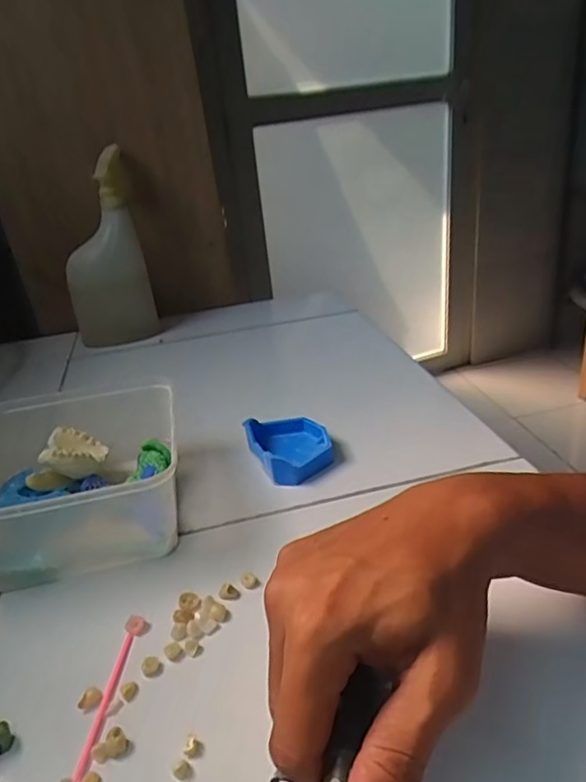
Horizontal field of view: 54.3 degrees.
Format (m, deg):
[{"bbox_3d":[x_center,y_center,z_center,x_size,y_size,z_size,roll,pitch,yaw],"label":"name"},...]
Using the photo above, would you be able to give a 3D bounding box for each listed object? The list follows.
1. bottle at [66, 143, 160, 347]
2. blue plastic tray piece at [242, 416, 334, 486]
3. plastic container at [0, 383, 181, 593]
[{"bbox_3d":[-0.232,-0.166,0.715,0.105,0.217,0.050,-22,31,-26],"label":"bottle"},{"bbox_3d":[-0.001,0.048,0.498,0.064,0.030,0.083,-15,28,-16],"label":"blue plastic tray piece"},{"bbox_3d":[-0.169,0.071,0.440,0.166,0.076,0.152,-11,27,-7],"label":"plastic container"}]

